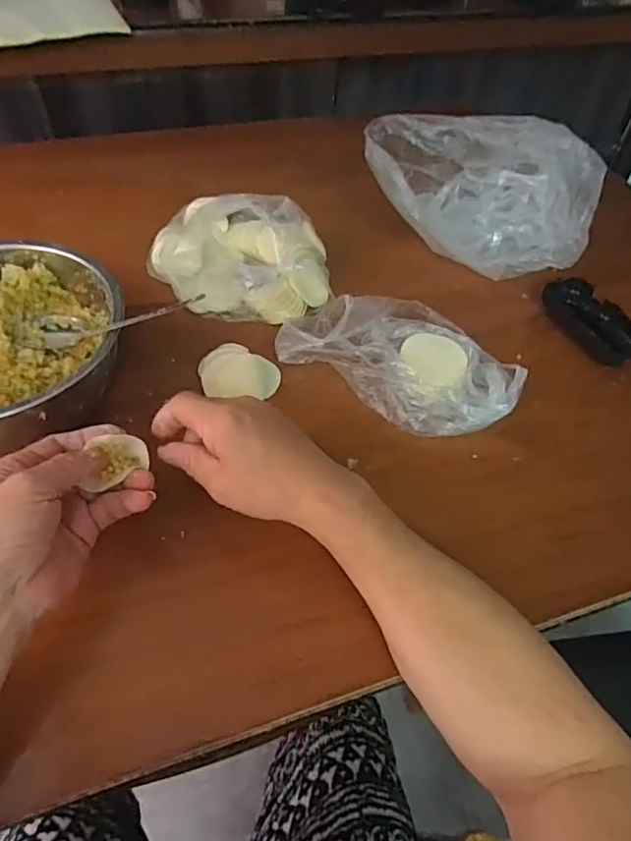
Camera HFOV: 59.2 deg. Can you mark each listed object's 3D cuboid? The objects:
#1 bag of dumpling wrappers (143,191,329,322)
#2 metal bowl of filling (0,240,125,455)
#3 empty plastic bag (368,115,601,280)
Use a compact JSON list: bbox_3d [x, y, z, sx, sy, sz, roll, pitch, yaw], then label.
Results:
[{"bbox_3d":[-0.074,-0.161,0.545,0.177,0.066,0.116,6,52,0],"label":"bag of dumpling wrappers"},{"bbox_3d":[-0.239,-0.055,0.431,0.184,0.073,0.179,2,52,-3],"label":"metal bowl of filling"},{"bbox_3d":[0.167,-0.240,0.571,0.233,0.108,0.113,7,52,0],"label":"empty plastic bag"}]

